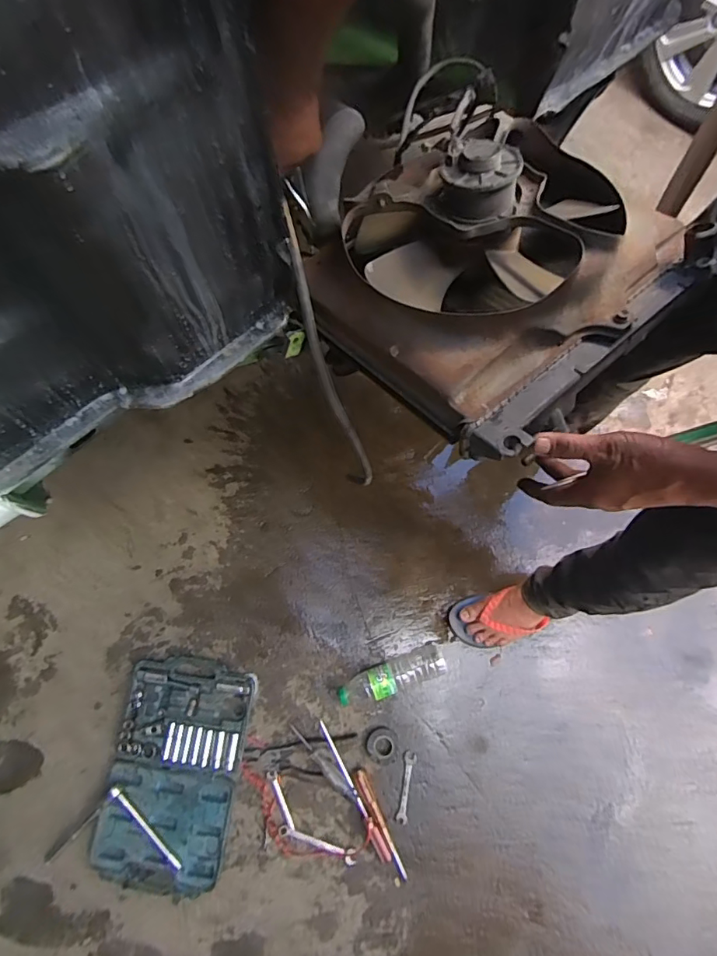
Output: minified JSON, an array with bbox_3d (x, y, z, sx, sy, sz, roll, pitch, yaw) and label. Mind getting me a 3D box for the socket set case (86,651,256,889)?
[{"bbox_3d":[-0.350,0.558,0.954,0.240,0.047,0.381,6,74,1],"label":"socket set case"}]

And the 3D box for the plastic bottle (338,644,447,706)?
[{"bbox_3d":[0.068,0.401,0.999,0.218,0.053,0.057,-19,75,-6],"label":"plastic bottle"}]

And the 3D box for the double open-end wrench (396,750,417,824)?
[{"bbox_3d":[0.094,0.607,0.972,0.025,0.007,0.122,10,74,2],"label":"double open-end wrench"}]

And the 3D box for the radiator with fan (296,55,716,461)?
[{"bbox_3d":[0.112,-0.238,0.496,0.307,0.114,0.371,-41,78,-11],"label":"radiator with fan"}]

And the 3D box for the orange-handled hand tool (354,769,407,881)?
[{"bbox_3d":[0.041,0.658,0.941,0.025,0.022,0.200,-24,76,-7],"label":"orange-handled hand tool"}]

